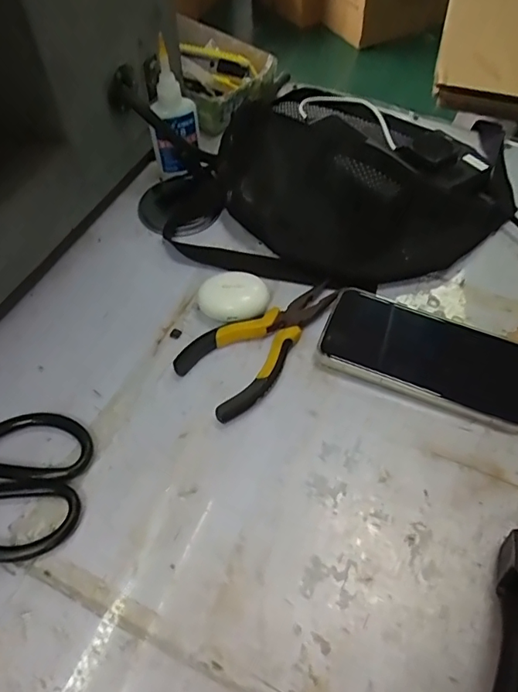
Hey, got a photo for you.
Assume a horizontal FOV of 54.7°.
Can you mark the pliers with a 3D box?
[{"bbox_3d":[0.011,-0.002,0.402,0.146,0.019,0.072,-28,61,-18],"label":"pliers"}]

